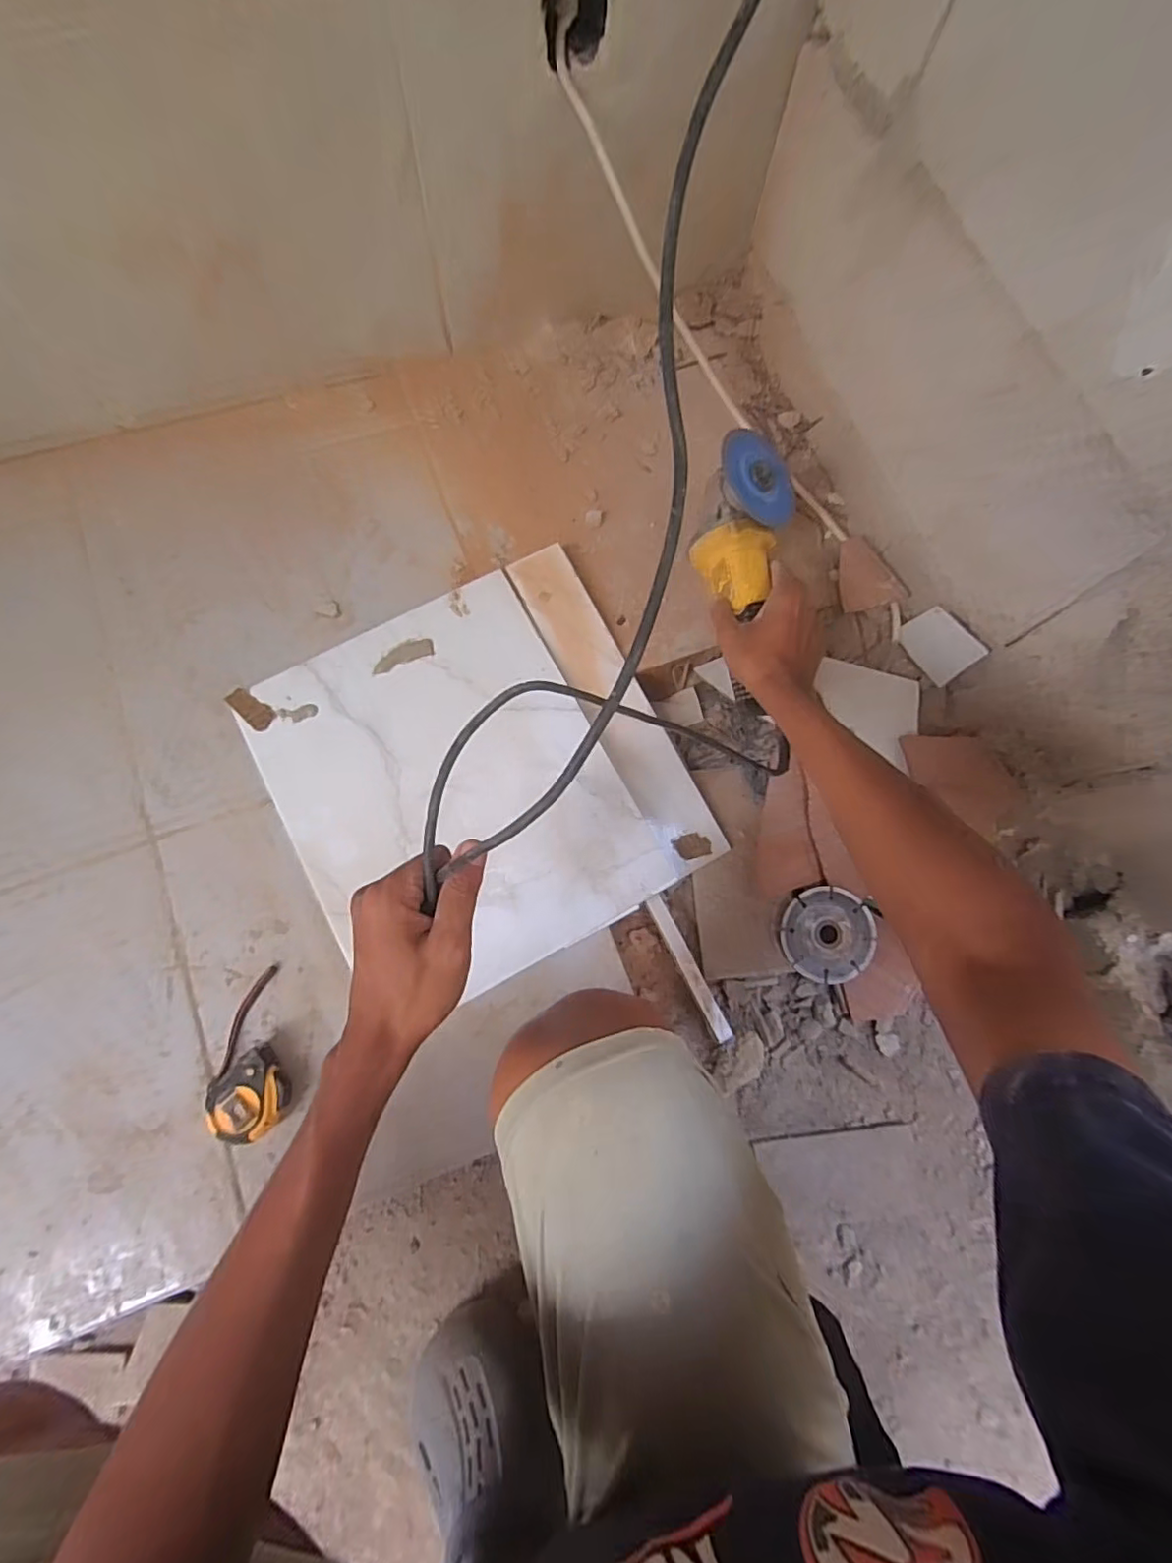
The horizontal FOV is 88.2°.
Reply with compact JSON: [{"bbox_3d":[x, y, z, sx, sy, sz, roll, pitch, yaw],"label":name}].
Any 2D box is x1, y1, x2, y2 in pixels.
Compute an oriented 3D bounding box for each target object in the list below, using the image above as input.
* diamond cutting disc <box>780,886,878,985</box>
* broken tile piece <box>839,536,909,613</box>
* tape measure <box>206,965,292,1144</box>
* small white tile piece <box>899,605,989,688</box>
[{"bbox_3d":[0.251,0.159,0.625,0.091,0.008,0.096,0,86,2],"label":"diamond cutting disc"},{"bbox_3d":[0.329,-0.244,0.703,0.066,0.012,0.080,-11,103,20],"label":"broken tile piece"},{"bbox_3d":[-0.314,0.253,0.554,0.073,0.030,0.134,-20,79,-7],"label":"tape measure"},{"bbox_3d":[0.389,-0.152,0.664,0.010,0.058,0.080,-16,64,-28],"label":"small white tile piece"}]

